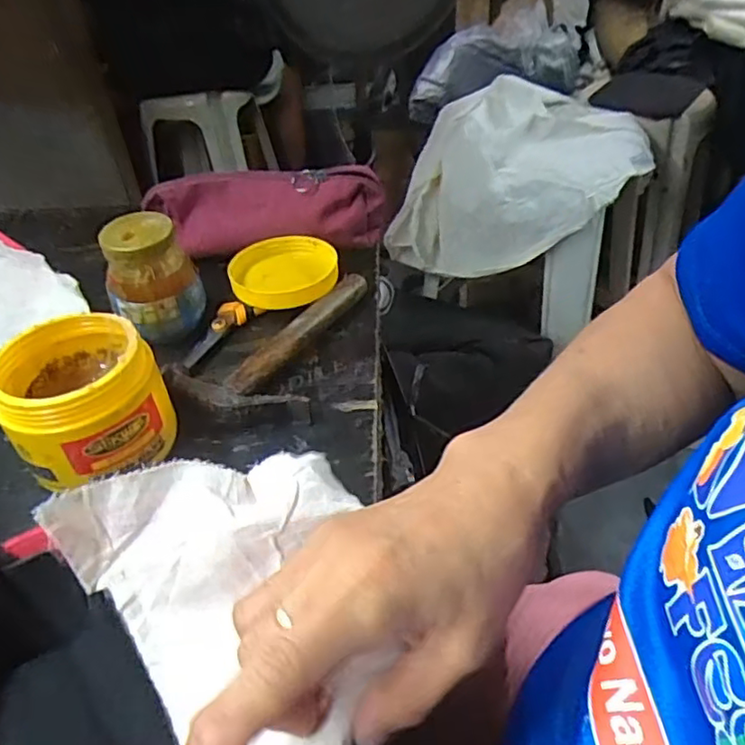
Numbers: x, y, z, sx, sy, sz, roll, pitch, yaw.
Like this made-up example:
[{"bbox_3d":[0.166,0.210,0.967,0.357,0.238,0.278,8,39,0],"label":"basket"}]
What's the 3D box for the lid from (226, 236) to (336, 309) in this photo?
[{"bbox_3d":[-0.079,-0.090,0.565,0.093,0.019,0.089,-3,41,2],"label":"lid"}]

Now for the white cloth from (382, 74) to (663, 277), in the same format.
[{"bbox_3d":[0.269,-0.361,1.205,0.475,0.281,0.263,-2,41,3],"label":"white cloth"}]

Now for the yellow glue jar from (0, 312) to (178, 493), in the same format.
[{"bbox_3d":[-0.188,0.013,0.408,0.087,0.068,0.099,-26,45,-23],"label":"yellow glue jar"}]

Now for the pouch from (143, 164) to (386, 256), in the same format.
[{"bbox_3d":[-0.102,-0.156,0.599,0.219,0.058,0.048,-3,41,1],"label":"pouch"}]

